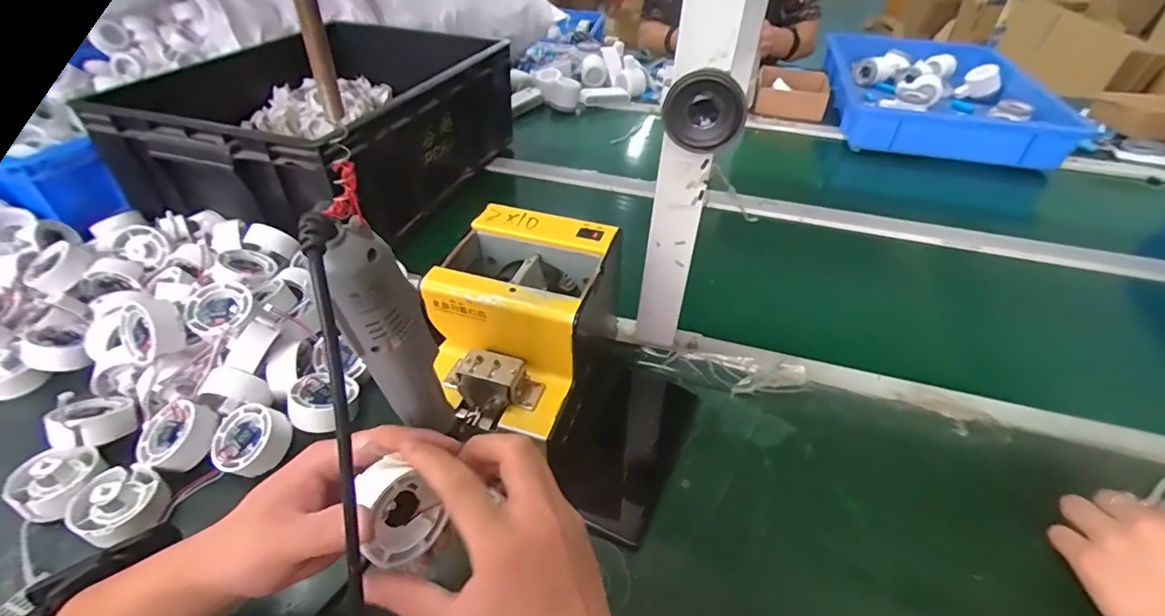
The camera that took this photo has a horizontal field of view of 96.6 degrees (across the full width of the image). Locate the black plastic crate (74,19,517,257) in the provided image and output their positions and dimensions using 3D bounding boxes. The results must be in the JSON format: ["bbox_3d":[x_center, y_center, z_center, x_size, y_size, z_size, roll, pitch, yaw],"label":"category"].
[{"bbox_3d":[-0.365,-0.272,0.781,0.376,0.179,0.479,12,42,12],"label":"black plastic crate"}]

